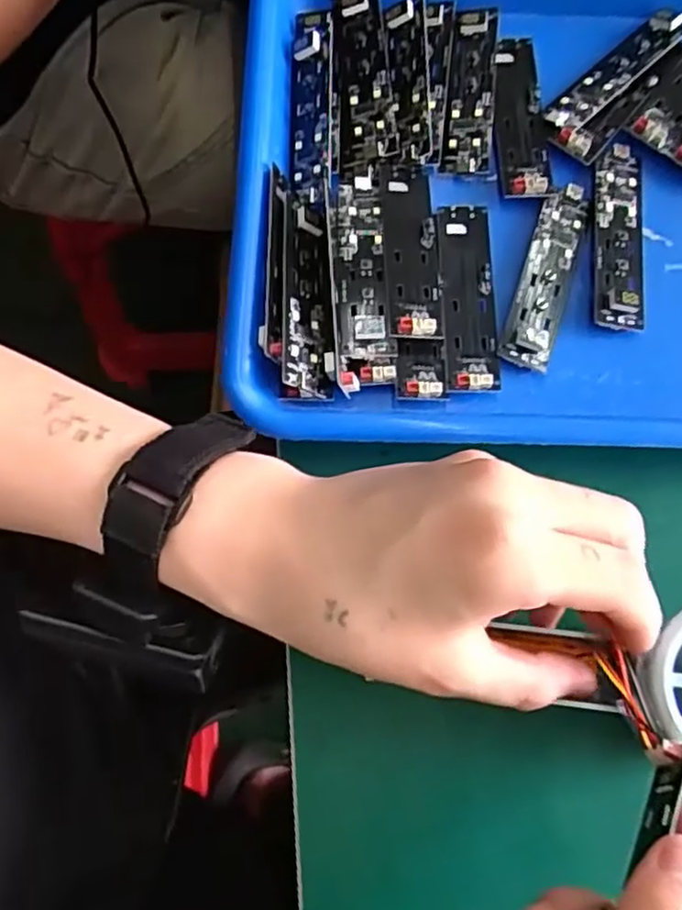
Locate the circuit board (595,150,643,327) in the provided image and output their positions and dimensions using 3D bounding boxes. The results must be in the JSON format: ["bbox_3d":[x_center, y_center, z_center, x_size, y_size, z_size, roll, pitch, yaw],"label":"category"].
[{"bbox_3d":[0.128,-0.101,0.324,0.023,0.008,0.091,6,75,0],"label":"circuit board"}]

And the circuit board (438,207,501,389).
[{"bbox_3d":[0.056,-0.071,0.315,0.023,0.008,0.091,0,75,-2],"label":"circuit board"}]

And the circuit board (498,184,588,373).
[{"bbox_3d":[0.093,-0.082,0.319,0.021,0.004,0.091,17,76,3],"label":"circuit board"}]

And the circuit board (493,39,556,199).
[{"bbox_3d":[0.085,-0.164,0.339,0.022,0.007,0.091,-1,76,-2],"label":"circuit board"}]

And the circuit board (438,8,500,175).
[{"bbox_3d":[0.063,-0.178,0.342,0.022,0.005,0.091,6,75,0],"label":"circuit board"}]

